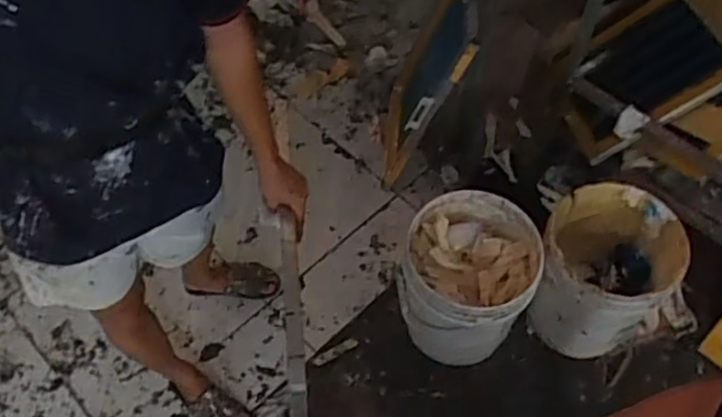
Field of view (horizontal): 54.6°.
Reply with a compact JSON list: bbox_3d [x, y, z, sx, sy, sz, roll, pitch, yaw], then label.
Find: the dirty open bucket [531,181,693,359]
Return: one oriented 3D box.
[{"bbox_3d":[0.561,0.155,1.667,0.292,0.315,0.313,0,58,0],"label":"dirty open bucket"}]

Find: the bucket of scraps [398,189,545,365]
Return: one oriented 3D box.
[{"bbox_3d":[0.242,0.174,1.643,0.285,0.326,0.305,0,58,0],"label":"bucket of scraps"}]

